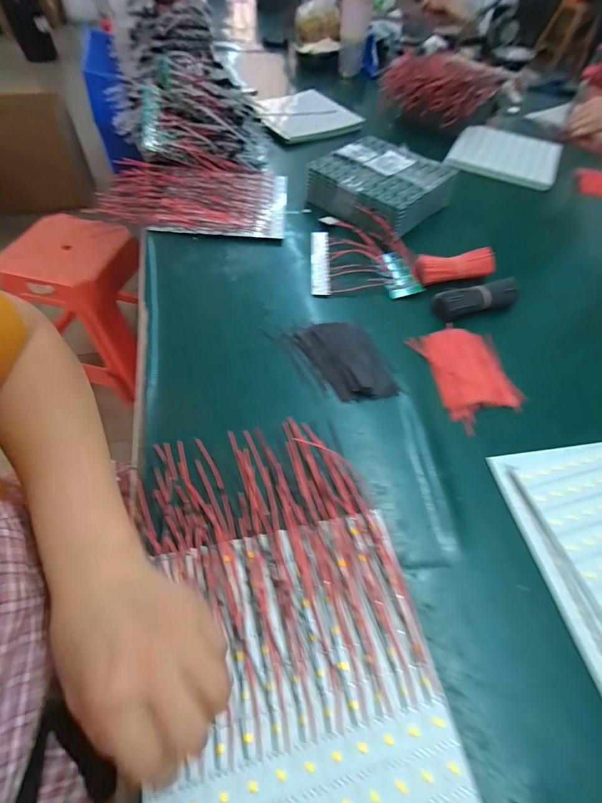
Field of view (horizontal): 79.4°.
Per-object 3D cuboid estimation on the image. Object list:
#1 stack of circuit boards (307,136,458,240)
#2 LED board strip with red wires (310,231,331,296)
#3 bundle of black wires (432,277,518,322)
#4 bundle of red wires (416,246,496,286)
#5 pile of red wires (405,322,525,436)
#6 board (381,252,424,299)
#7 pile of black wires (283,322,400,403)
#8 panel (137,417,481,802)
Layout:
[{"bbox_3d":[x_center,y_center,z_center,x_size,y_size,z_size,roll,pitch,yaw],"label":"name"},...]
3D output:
[{"bbox_3d":[0.142,-0.393,0.655,0.199,0.054,0.189,37,62,20],"label":"stack of circuit boards"},{"bbox_3d":[0.030,-0.220,0.568,0.030,0.004,0.154,2,57,-1],"label":"LED board strip with red wires"},{"bbox_3d":[0.246,-0.144,0.511,0.123,0.024,0.048,-15,58,-12],"label":"bundle of black wires"},{"bbox_3d":[0.236,-0.203,0.547,0.124,0.028,0.040,-12,58,-10],"label":"bundle of red wires"},{"bbox_3d":[0.209,-0.036,0.452,0.102,0.009,0.142,-10,58,-9],"label":"pile of red wires"},{"bbox_3d":[0.146,-0.195,0.554,0.049,0.006,0.094,-10,58,-9],"label":"board"},{"bbox_3d":[0.058,-0.058,0.454,0.089,0.019,0.136,-22,60,-16],"label":"pile of black wires"},{"bbox_3d":[-0.018,0.162,0.302,0.208,0.013,0.322,-11,58,-10],"label":"panel"}]

